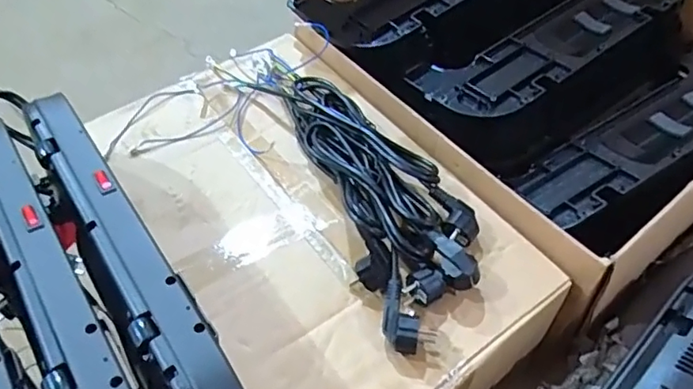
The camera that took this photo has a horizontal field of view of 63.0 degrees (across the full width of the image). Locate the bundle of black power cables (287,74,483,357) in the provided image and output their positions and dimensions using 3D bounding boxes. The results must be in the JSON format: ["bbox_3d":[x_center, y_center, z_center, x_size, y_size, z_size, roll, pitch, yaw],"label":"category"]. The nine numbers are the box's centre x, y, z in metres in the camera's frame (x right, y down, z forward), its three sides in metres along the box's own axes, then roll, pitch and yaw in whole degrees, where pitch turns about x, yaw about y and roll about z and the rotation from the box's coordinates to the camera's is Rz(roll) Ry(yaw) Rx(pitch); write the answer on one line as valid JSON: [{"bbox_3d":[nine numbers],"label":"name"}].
[{"bbox_3d":[0.042,-0.015,0.642,0.135,0.044,0.384,-17,52,-10],"label":"bundle of black power cables"}]

